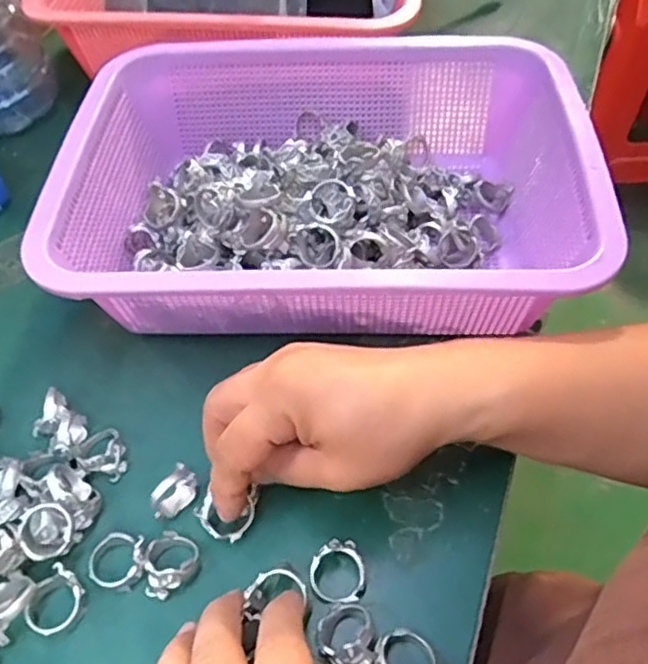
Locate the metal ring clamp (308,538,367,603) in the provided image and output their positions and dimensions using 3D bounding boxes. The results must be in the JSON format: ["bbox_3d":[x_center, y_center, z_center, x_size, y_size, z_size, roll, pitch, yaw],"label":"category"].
[{"bbox_3d":[0.009,0.109,0.293,0.025,0.015,0.029,29,59,23],"label":"metal ring clamp"}]

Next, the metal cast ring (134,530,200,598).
[{"bbox_3d":[-0.072,0.105,0.296,0.026,0.015,0.028,-16,53,-10],"label":"metal cast ring"}]

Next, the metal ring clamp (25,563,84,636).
[{"bbox_3d":[-0.121,0.121,0.287,0.022,0.018,0.027,26,58,21],"label":"metal ring clamp"}]

